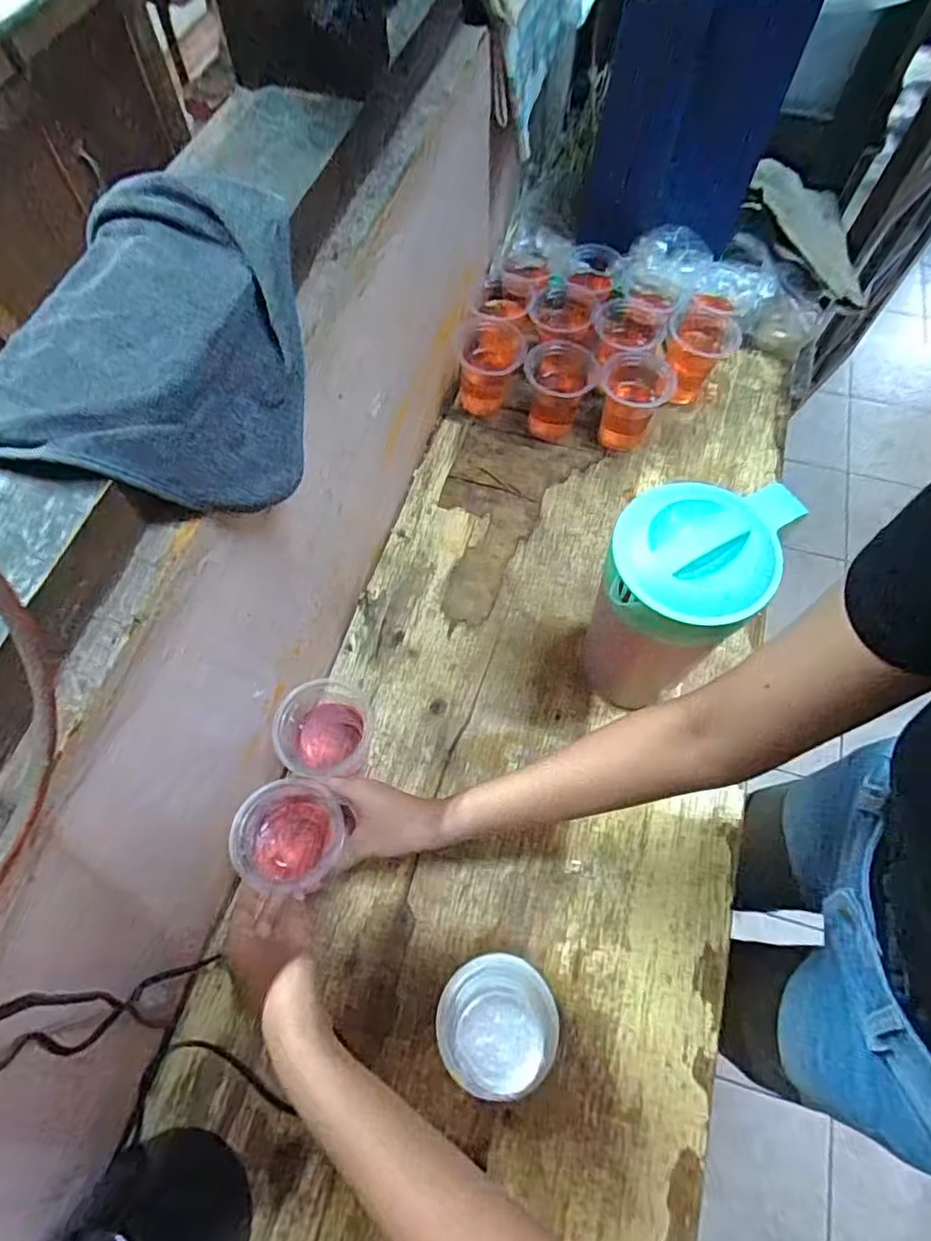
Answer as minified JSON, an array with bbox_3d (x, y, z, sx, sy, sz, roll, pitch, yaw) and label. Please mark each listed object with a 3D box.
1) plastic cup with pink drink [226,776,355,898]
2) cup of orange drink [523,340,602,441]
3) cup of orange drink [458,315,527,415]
[{"bbox_3d":[-0.146,0.185,0.531,0.080,0.086,0.081,0,64,0],"label":"plastic cup with pink drink"},{"bbox_3d":[0.121,-0.290,0.780,0.083,0.085,0.084,0,64,0],"label":"cup of orange drink"},{"bbox_3d":[0.032,-0.318,0.787,0.074,0.097,0.099,13,65,7],"label":"cup of orange drink"}]

